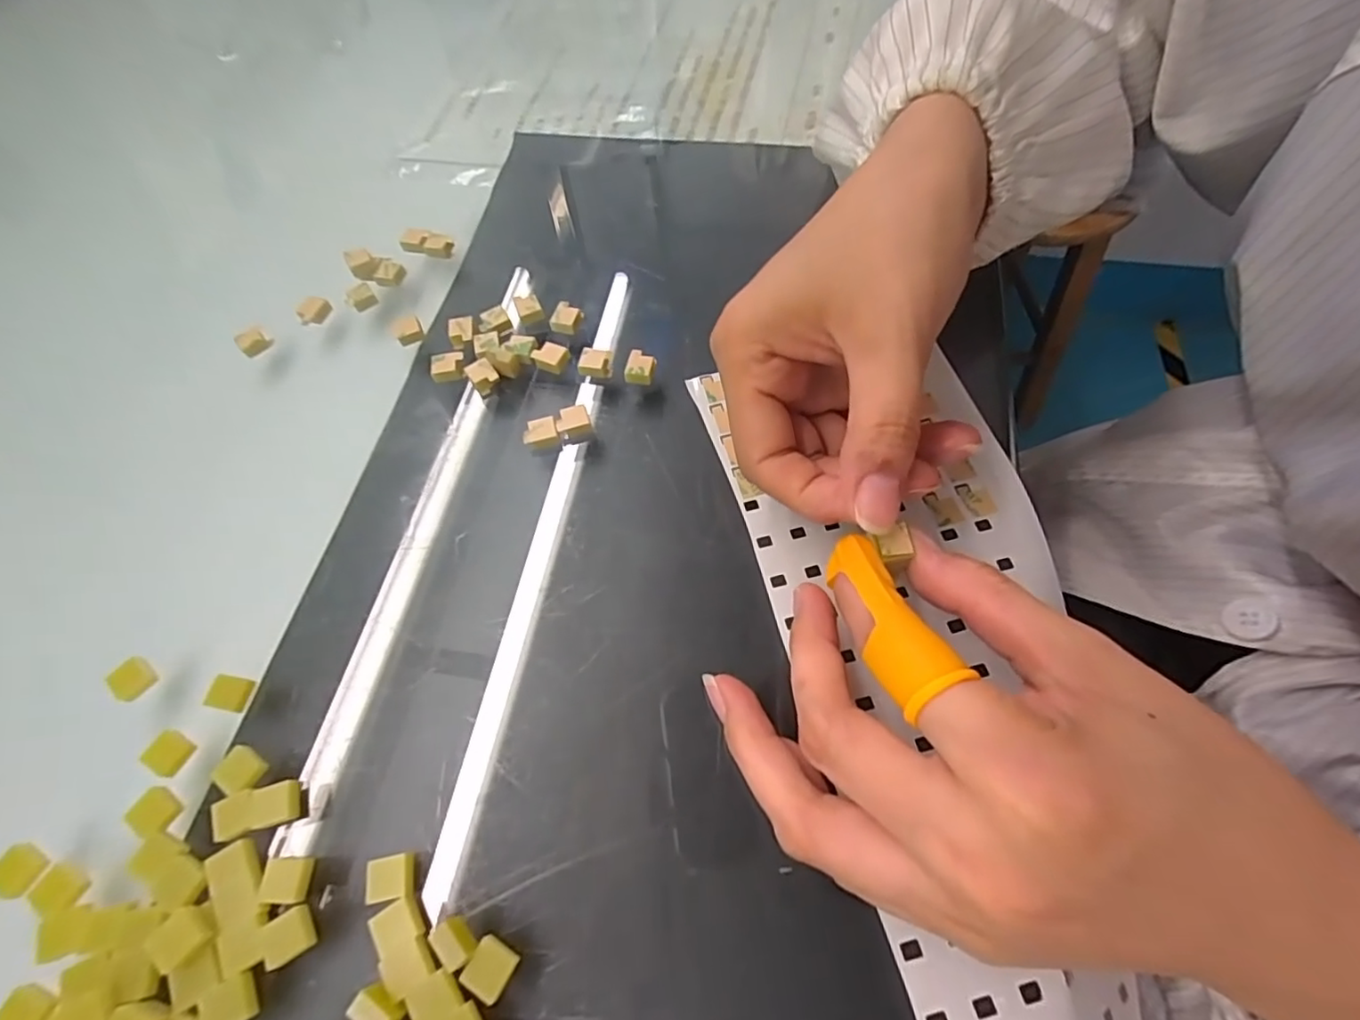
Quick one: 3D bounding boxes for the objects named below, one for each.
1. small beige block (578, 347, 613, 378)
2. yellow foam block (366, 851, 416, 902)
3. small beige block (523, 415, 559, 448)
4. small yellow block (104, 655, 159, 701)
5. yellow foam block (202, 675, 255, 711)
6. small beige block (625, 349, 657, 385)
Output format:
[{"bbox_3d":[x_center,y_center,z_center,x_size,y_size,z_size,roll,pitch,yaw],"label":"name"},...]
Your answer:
[{"bbox_3d":[-0.034,-0.059,0.238,0.013,0.006,0.011,3,63,5],"label":"small beige block"},{"bbox_3d":[-0.078,0.099,0.160,0.012,0.004,0.010,-11,62,-2],"label":"yellow foam block"},{"bbox_3d":[-0.052,-0.029,0.222,0.013,0.004,0.011,-20,63,-7],"label":"small beige block"},{"bbox_3d":[-0.173,0.053,0.188,0.011,0.006,0.011,35,70,20],"label":"small yellow block"},{"bbox_3d":[-0.140,0.057,0.185,0.011,0.004,0.010,8,63,8],"label":"yellow foam block"},{"bbox_3d":[-0.015,-0.057,0.236,0.011,0.005,0.014,6,63,7],"label":"small beige block"}]

